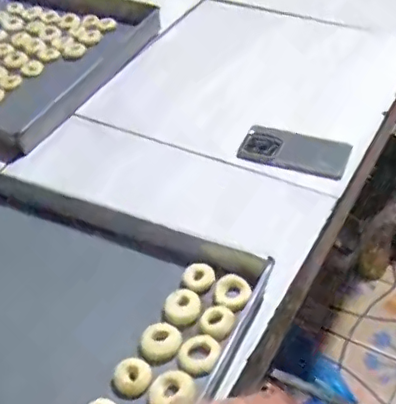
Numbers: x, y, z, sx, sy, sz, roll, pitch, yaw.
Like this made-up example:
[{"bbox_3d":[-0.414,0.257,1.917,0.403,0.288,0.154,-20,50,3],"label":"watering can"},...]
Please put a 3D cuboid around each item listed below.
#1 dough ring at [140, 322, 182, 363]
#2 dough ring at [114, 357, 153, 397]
[{"bbox_3d":[-0.042,0.156,0.632,0.044,0.014,0.043,-3,45,3],"label":"dough ring"},{"bbox_3d":[-0.071,0.188,0.609,0.040,0.018,0.036,-7,45,-1],"label":"dough ring"}]

